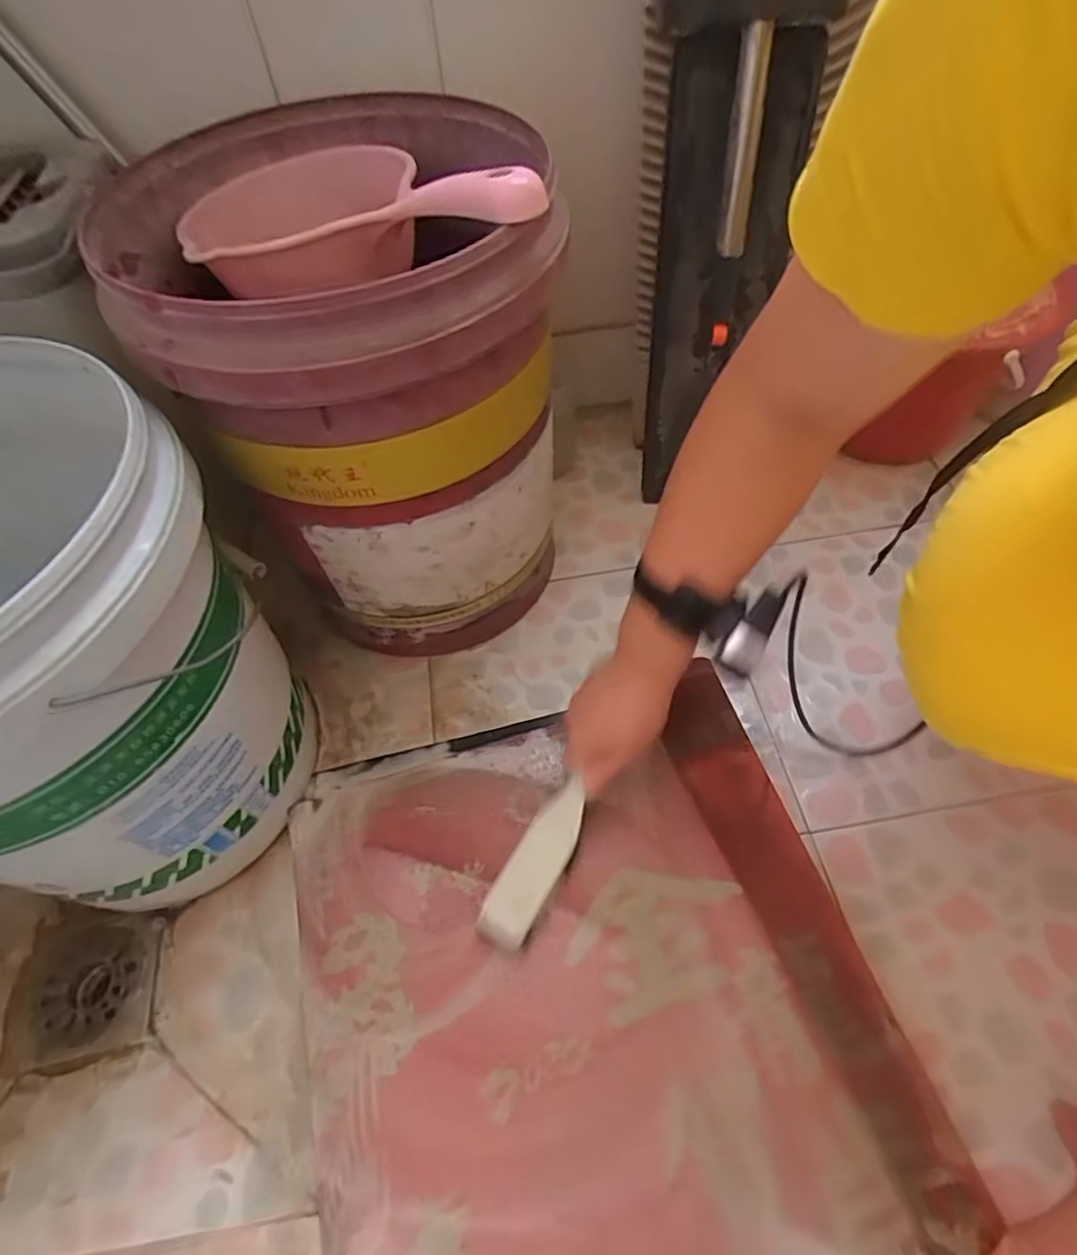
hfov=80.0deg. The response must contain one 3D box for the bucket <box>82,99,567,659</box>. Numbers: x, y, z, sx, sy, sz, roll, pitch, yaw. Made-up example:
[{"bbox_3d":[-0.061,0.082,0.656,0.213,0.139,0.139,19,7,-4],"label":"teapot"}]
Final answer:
[{"bbox_3d":[-0.128,-0.171,0.560,0.270,0.381,0.294,-1,56,2],"label":"bucket"}]

